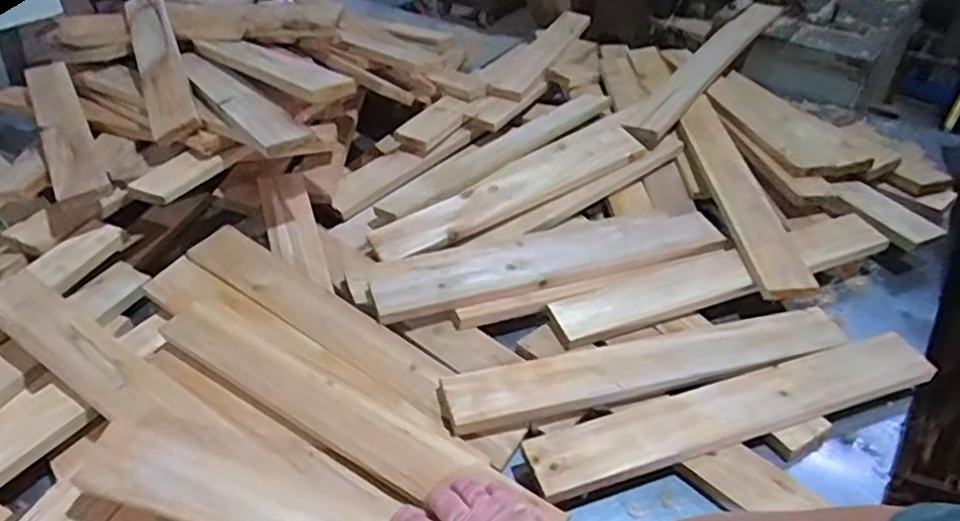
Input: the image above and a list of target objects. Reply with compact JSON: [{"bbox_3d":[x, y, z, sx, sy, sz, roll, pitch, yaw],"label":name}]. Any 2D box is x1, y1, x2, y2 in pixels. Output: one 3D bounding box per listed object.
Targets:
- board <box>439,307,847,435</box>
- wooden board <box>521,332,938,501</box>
[{"bbox_3d":[0.211,0.118,0.767,0.519,0.021,0.094,-10,41,-11],"label":"board"},{"bbox_3d":[0.296,0.162,0.728,0.508,0.023,0.075,-13,42,-14],"label":"wooden board"}]

